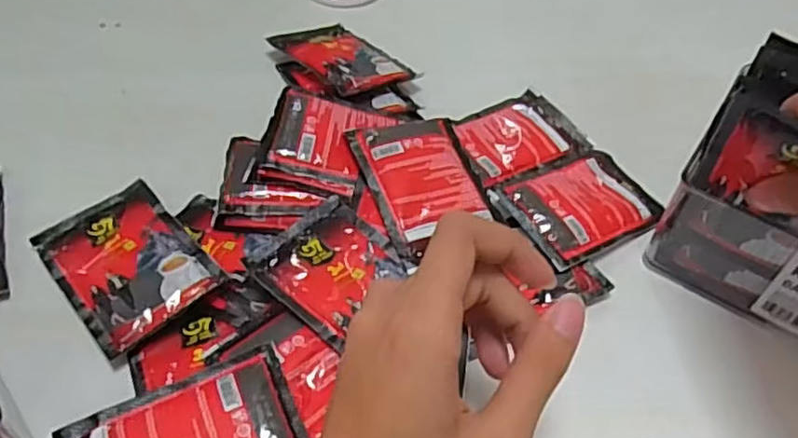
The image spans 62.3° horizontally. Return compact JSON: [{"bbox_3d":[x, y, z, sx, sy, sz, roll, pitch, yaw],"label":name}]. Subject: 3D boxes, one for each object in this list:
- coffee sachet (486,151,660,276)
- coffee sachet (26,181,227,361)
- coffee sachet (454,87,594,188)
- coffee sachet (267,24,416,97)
[{"bbox_3d":[0.110,-0.014,0.394,0.096,0.009,0.066,-23,52,-24],"label":"coffee sachet"},{"bbox_3d":[-0.144,0.021,0.348,0.065,0.012,0.095,-32,56,-30],"label":"coffee sachet"},{"bbox_3d":[0.077,-0.055,0.438,0.084,0.005,0.064,-21,51,-23],"label":"coffee sachet"},{"bbox_3d":[-0.040,-0.115,0.469,0.059,0.013,0.094,-29,55,-28],"label":"coffee sachet"}]

